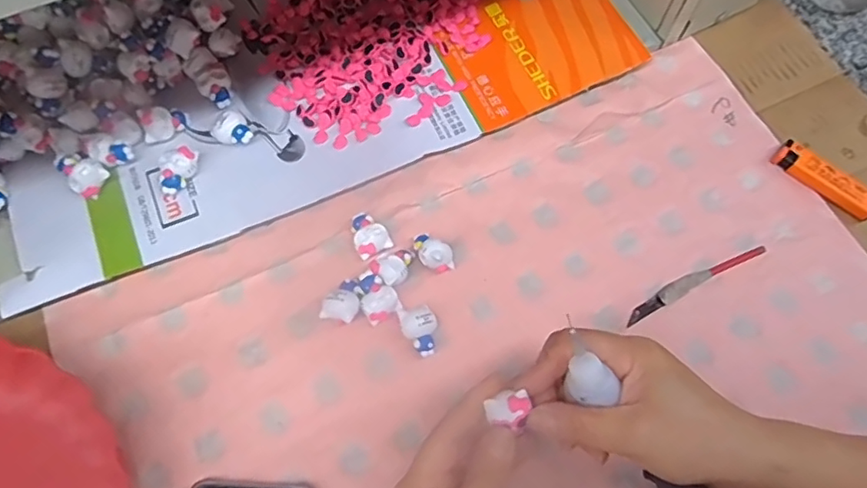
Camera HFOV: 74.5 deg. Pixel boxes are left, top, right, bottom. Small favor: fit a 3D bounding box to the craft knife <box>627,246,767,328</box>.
[{"bbox_3d":[0.193,0.026,0.419,0.120,0.005,0.012,-26,72,-12],"label":"craft knife"}]

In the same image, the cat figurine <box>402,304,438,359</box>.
[{"bbox_3d":[-0.006,0.059,0.387,0.023,0.018,0.029,-34,74,-14],"label":"cat figurine"}]

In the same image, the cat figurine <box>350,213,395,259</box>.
[{"bbox_3d":[-0.047,-0.007,0.420,0.026,0.017,0.035,-26,72,-12],"label":"cat figurine"}]

